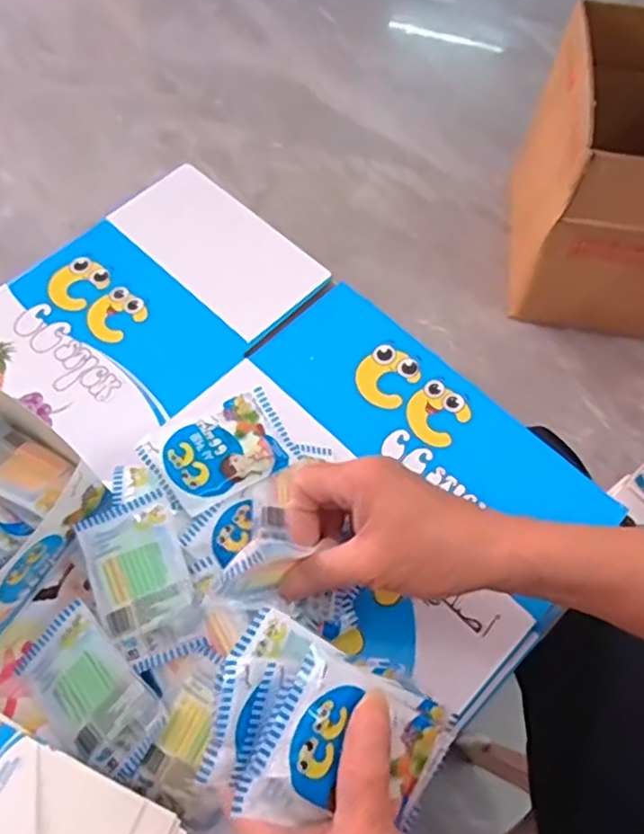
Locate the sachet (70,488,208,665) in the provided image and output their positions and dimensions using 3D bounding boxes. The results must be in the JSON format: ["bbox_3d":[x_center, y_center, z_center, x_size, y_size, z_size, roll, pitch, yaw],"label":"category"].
[{"bbox_3d":[-0.117,0.100,0.428,0.065,0.007,0.096,-28,72,3],"label":"sachet"}]

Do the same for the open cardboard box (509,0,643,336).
[{"bbox_3d":[0.525,-0.429,1.160,0.326,0.389,0.381,9,63,1],"label":"open cardboard box"}]

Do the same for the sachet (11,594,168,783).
[{"bbox_3d":[-0.145,0.170,0.417,0.102,0.006,0.062,39,92,23],"label":"sachet"}]

